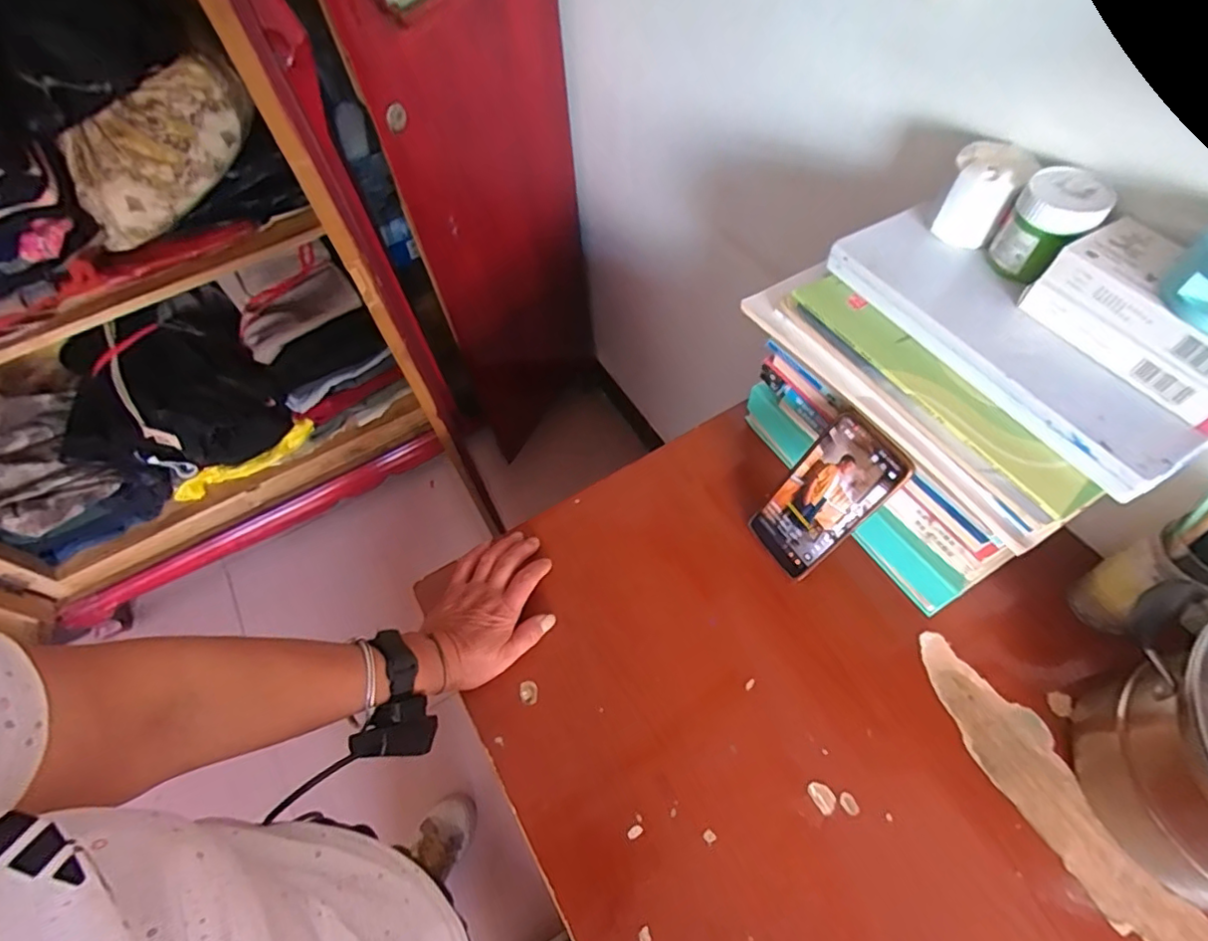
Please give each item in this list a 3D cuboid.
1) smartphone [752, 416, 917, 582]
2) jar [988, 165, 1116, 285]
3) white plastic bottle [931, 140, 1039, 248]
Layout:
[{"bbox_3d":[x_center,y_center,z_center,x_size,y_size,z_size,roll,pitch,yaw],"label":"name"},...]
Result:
[{"bbox_3d":[0.198,0.028,0.519,0.008,0.166,0.077,-10,55,-36],"label":"smartphone"},{"bbox_3d":[0.336,-0.185,0.433,0.054,0.061,0.059,-1,60,2],"label":"jar"},{"bbox_3d":[0.308,-0.226,0.466,0.050,0.060,0.045,34,67,20],"label":"white plastic bottle"}]

